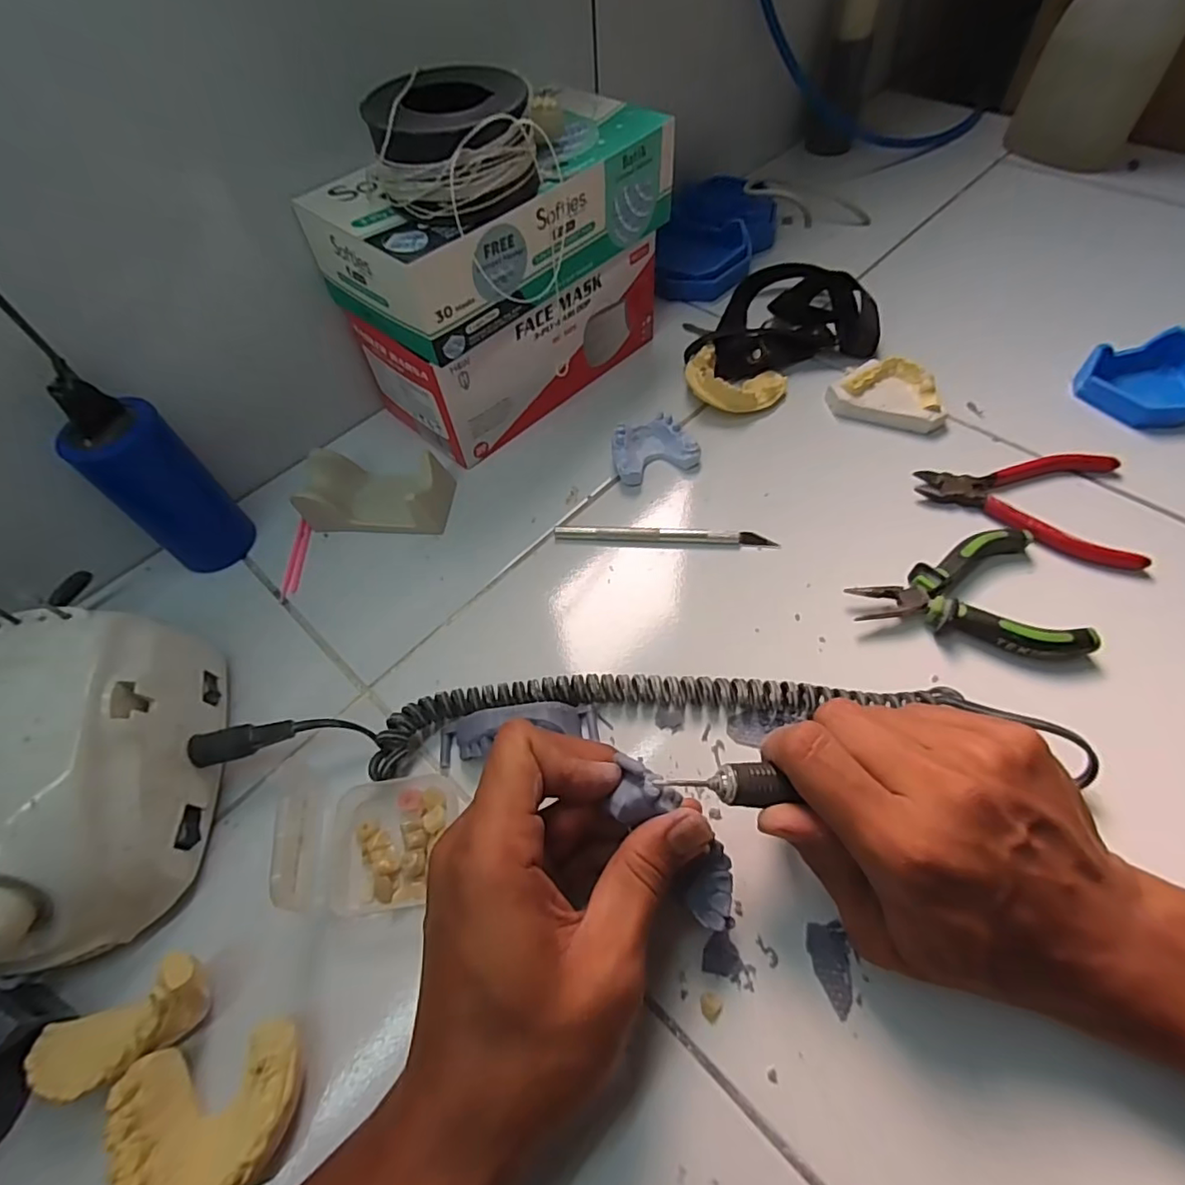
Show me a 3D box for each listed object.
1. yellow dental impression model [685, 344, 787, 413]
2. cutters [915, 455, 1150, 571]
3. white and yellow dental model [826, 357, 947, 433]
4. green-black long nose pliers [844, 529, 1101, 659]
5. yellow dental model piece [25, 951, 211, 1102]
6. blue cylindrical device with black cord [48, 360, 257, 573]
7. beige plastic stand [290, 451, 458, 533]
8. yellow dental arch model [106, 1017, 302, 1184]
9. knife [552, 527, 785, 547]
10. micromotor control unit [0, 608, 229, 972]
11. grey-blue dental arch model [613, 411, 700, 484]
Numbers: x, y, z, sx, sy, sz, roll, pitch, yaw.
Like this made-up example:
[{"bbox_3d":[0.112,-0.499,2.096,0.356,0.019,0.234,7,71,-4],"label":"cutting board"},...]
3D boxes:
[{"bbox_3d":[0.105,-0.154,0.427,0.072,0.026,0.051,10,58,10],"label":"yellow dental impression model"},{"bbox_3d":[0.272,-0.064,0.367,0.122,0.011,0.089,11,58,11],"label":"cutters"},{"bbox_3d":[0.210,-0.141,0.412,0.076,0.023,0.046,17,60,14],"label":"white and yellow dental model"},{"bbox_3d":[0.203,0.006,0.319,0.108,0.017,0.077,-8,57,-1],"label":"green-black long nose pliers"},{"bbox_3d":[-0.183,0.173,0.230,0.066,0.033,0.030,-24,59,-11],"label":"yellow dental model piece"},{"bbox_3d":[-0.255,-0.064,0.339,0.048,0.119,0.043,-21,58,-10],"label":"blue cylindrical device with black cord"},{"bbox_3d":[-0.143,-0.068,0.382,0.089,0.031,0.052,4,57,6],"label":"beige plastic stand"},{"bbox_3d":[-0.140,0.195,0.215,0.059,0.031,0.050,-13,57,-4],"label":"yellow dental arch model"},{"bbox_3d":[0.044,-0.035,0.363,0.134,0.010,0.009,3,57,6],"label":"knife"},{"bbox_3d":[-0.232,0.084,0.259,0.093,0.082,0.136,-13,57,-4],"label":"micromotor control unit"},{"bbox_3d":[0.041,-0.100,0.401,0.057,0.022,0.041,-17,57,-7],"label":"grey-blue dental arch model"}]

